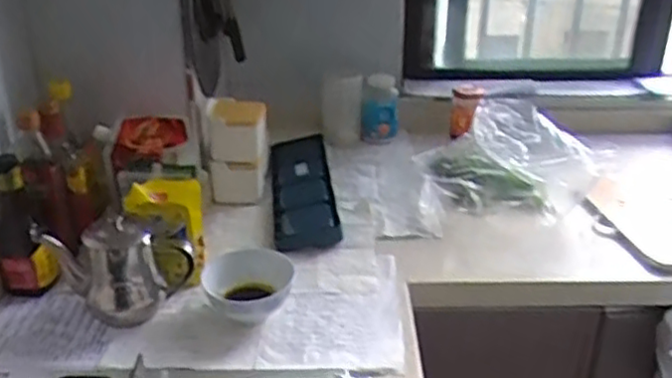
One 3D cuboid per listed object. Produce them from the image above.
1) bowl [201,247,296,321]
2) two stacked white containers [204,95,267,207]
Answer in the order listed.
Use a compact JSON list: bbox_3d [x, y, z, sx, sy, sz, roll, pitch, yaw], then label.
[{"bbox_3d":[-0.121,0.127,0.951,0.119,0.050,0.119,1,28,-1],"label":"bowl"},{"bbox_3d":[-0.164,-0.058,1.160,0.101,0.174,0.070,-2,28,-8],"label":"two stacked white containers"}]

